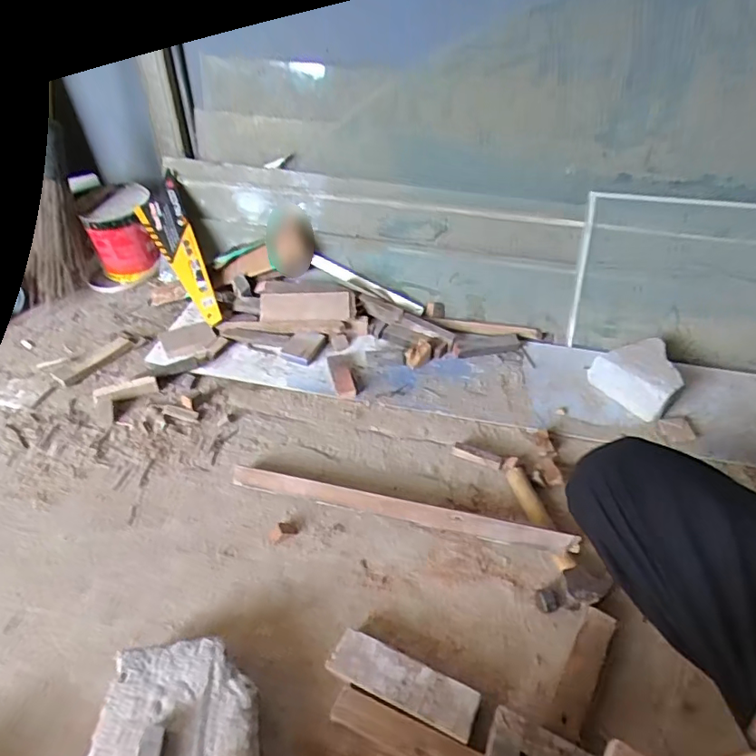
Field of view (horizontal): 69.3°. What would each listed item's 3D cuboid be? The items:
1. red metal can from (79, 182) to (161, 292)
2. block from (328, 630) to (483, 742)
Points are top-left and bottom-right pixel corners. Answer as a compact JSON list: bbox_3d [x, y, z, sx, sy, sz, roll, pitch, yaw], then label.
[{"bbox_3d":[-0.553,-0.292,1.169,0.167,0.164,0.145,-17,48,-17],"label":"red metal can"},{"bbox_3d":[0.028,0.353,0.632,0.170,0.034,0.052,19,48,17],"label":"block"}]

